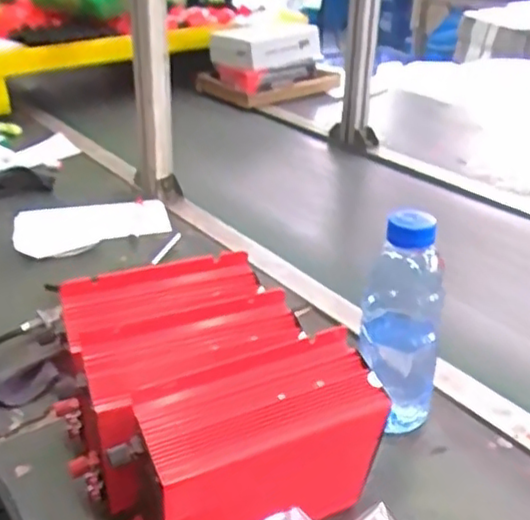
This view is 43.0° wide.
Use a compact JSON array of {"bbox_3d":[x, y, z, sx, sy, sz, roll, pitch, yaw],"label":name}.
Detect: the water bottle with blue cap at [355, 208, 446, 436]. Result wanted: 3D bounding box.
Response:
[{"bbox_3d":[0.124,0.059,0.616,0.073,0.213,0.065,5,29,10],"label":"water bottle with blue cap"}]

